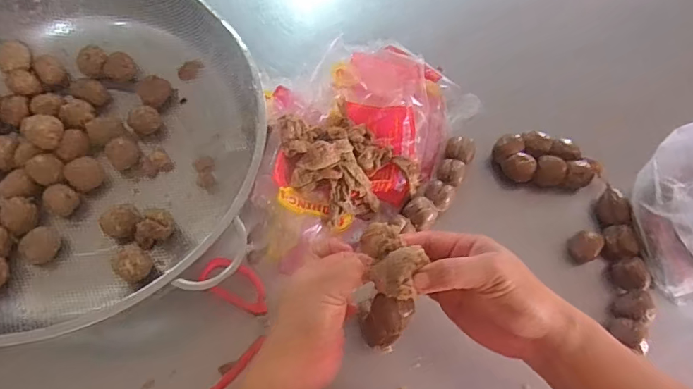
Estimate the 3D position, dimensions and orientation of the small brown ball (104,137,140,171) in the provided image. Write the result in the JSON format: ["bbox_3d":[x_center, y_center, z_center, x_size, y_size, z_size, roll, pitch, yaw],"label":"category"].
[{"bbox_3d":[-0.250,-0.046,0.506,0.032,0.026,0.029,-36,74,-16],"label":"small brown ball"}]

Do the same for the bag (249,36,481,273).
[{"bbox_3d":[0.003,-0.067,0.524,0.207,0.060,0.320,36,71,11],"label":"bag"}]

